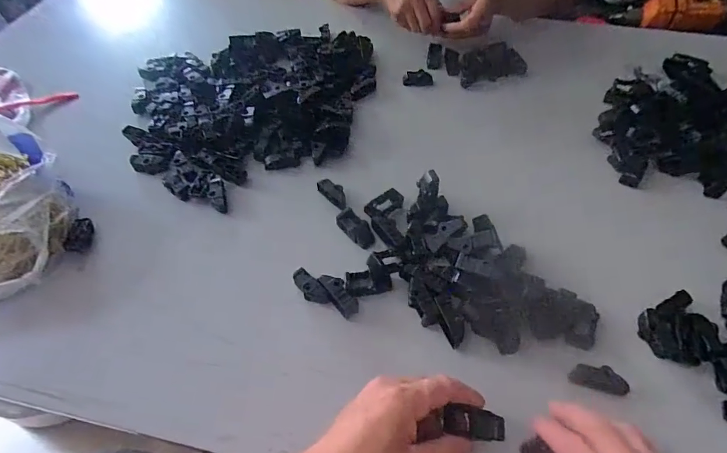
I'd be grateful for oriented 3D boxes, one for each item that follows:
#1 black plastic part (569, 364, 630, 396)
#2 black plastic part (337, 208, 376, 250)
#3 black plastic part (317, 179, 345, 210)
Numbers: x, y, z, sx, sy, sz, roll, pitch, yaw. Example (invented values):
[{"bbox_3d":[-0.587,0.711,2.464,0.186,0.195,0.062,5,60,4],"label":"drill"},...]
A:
[{"bbox_3d":[0.215,0.138,0.387,0.046,0.014,0.018,16,54,12],"label":"black plastic part"},{"bbox_3d":[-0.008,0.003,0.492,0.026,0.010,0.053,-38,73,-25],"label":"black plastic part"},{"bbox_3d":[-0.036,-0.041,0.522,0.021,0.009,0.048,-37,61,-25],"label":"black plastic part"}]

